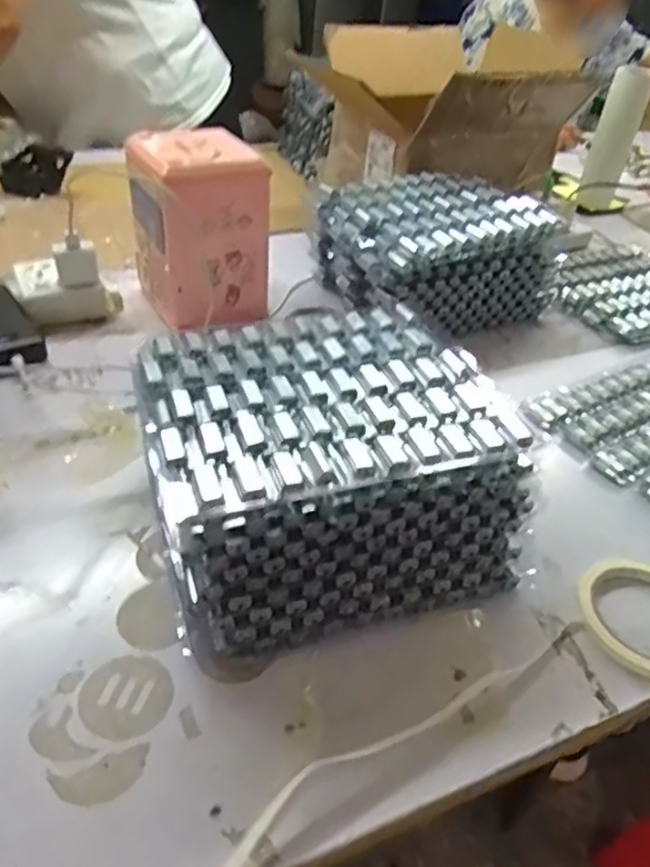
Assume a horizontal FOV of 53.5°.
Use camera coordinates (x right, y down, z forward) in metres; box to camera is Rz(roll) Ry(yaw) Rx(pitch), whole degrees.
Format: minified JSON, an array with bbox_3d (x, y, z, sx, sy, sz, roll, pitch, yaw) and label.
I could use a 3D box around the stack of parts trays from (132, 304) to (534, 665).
[{"bbox_3d":[-0.002,0.017,0.493,0.243,0.114,0.235,-10,43,-17],"label":"stack of parts trays"}]

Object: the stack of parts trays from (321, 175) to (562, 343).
[{"bbox_3d":[0.134,-0.223,0.805,0.240,0.121,0.197,-17,44,-27],"label":"stack of parts trays"}]

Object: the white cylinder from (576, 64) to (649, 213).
[{"bbox_3d":[0.496,-0.505,1.104,0.063,0.208,0.051,20,40,17],"label":"white cylinder"}]

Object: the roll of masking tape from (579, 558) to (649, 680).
[{"bbox_3d":[0.234,0.134,0.471,0.093,0.012,0.098,4,38,-3],"label":"roll of masking tape"}]

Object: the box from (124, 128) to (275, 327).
[{"bbox_3d":[-0.142,-0.233,0.732,0.130,0.171,0.114,-15,45,-22],"label":"box"}]

